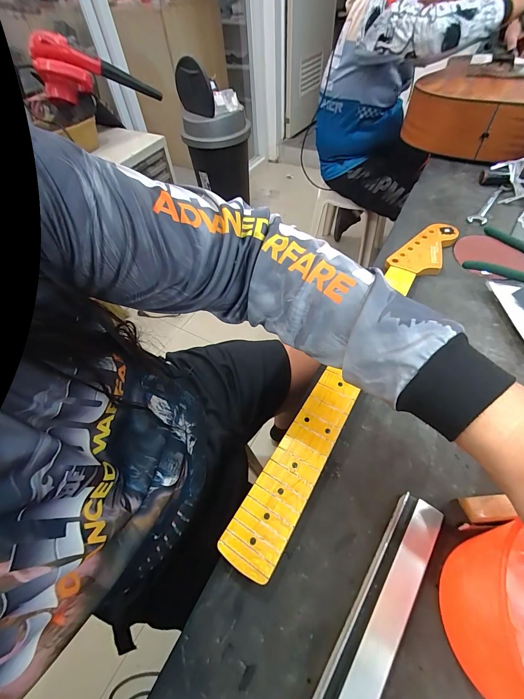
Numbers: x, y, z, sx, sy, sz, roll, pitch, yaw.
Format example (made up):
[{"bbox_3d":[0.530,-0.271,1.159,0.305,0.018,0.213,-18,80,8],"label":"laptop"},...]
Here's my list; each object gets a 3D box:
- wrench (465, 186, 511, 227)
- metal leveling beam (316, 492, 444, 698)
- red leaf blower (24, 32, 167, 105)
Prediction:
[{"bbox_3d":[0.482,-0.309,0.636,0.034,0.004,0.174,34,63,25],"label":"wrench"},{"bbox_3d":[0.097,0.236,0.259,0.038,0.020,0.228,29,61,22],"label":"metal leveling beam"},{"bbox_3d":[-0.526,-0.910,1.019,0.142,0.161,0.386,36,44,26],"label":"red leaf blower"}]

